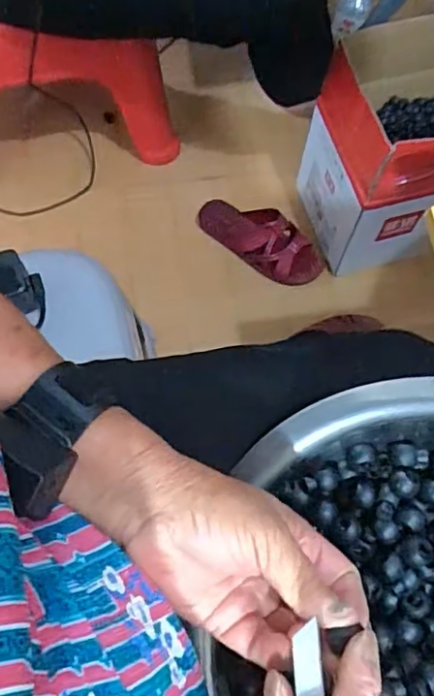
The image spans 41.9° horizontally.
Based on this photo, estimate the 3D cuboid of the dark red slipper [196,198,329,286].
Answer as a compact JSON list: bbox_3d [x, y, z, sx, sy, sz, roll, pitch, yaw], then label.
[{"bbox_3d":[0.074,-0.190,0.986,0.232,0.048,0.095,40,73,14],"label":"dark red slipper"}]

